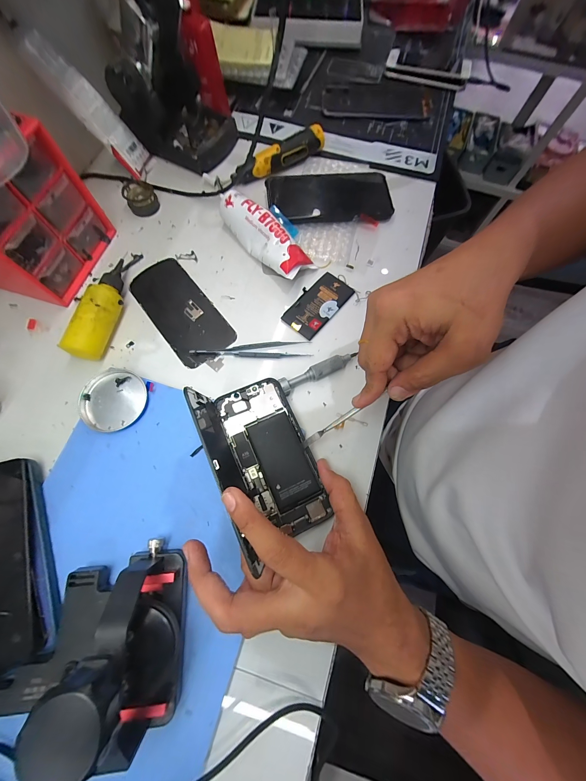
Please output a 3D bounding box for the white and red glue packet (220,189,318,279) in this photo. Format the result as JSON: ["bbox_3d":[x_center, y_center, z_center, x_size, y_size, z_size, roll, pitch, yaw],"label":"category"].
[{"bbox_3d":[-0.036,-0.189,0.334,0.045,0.034,0.136,-43,79,-13],"label":"white and red glue packet"}]

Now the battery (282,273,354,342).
[{"bbox_3d":[0.031,-0.104,0.325,0.047,0.005,0.089,39,76,9],"label":"battery"}]

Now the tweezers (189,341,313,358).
[{"bbox_3d":[-0.046,-0.044,0.306,0.129,0.006,0.019,-3,73,-3],"label":"tweezers"}]

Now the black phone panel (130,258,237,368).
[{"bbox_3d":[-0.133,-0.096,0.324,0.069,0.004,0.144,-37,78,-12],"label":"black phone panel"}]

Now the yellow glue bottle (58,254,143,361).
[{"bbox_3d":[-0.207,-0.104,0.309,0.031,0.036,0.148,11,73,2],"label":"yellow glue bottle"}]

